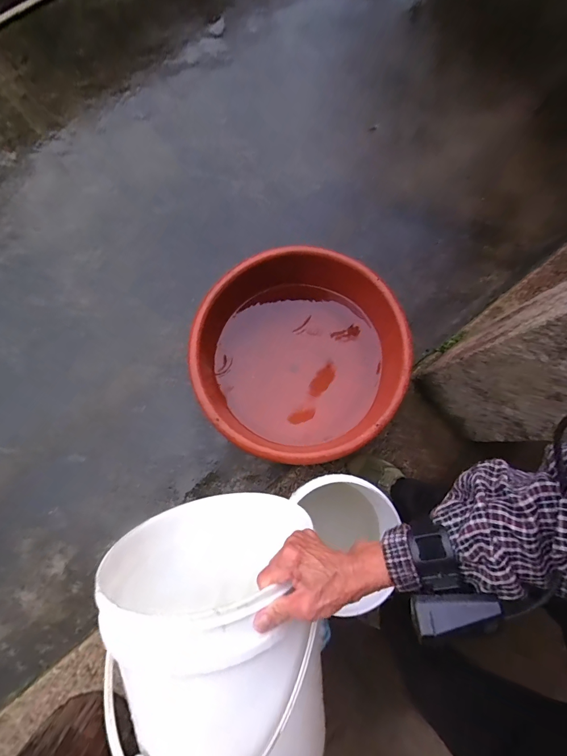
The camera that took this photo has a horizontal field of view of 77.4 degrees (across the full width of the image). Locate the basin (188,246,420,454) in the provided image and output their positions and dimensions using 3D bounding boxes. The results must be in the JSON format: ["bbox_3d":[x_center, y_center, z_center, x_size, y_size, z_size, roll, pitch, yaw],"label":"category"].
[{"bbox_3d":[0.043,-0.046,0.962,0.507,0.250,0.497,0,79,0],"label":"basin"}]

